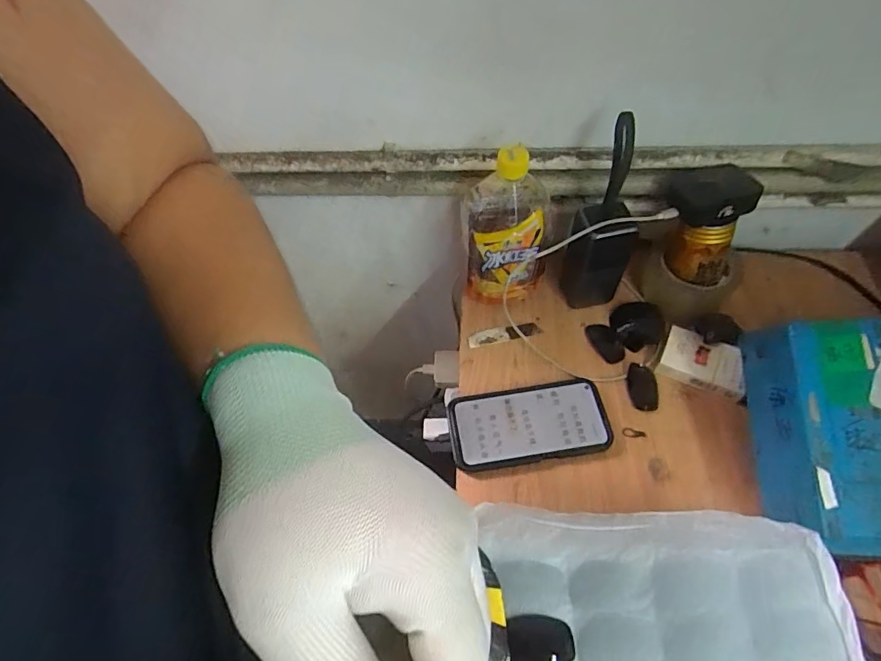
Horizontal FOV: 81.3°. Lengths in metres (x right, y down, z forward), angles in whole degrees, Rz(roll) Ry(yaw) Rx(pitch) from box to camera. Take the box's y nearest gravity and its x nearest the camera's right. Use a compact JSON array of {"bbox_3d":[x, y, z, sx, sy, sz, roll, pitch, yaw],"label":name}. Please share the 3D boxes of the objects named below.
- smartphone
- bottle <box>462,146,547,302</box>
[{"bbox_3d":[0.091,0.098,0.539,0.159,0.016,0.079,-9,57,-2],"label":"smartphone"},{"bbox_3d":[0.074,-0.114,0.568,0.092,0.205,0.090,0,57,3],"label":"bottle"}]

